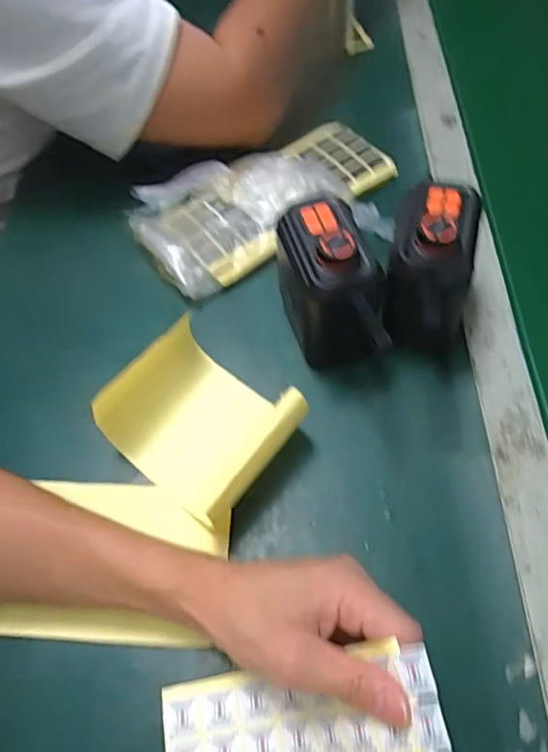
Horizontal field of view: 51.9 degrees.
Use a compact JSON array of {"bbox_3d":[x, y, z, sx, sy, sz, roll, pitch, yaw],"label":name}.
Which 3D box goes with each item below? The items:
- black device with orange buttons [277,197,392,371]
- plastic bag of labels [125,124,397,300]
[{"bbox_3d":[0.036,-0.061,0.398,0.059,0.101,0.092,-21,60,-8],"label":"black device with orange buttons"},{"bbox_3d":[-0.012,-0.165,0.501,0.233,0.041,0.129,-33,62,-15],"label":"plastic bag of labels"}]

